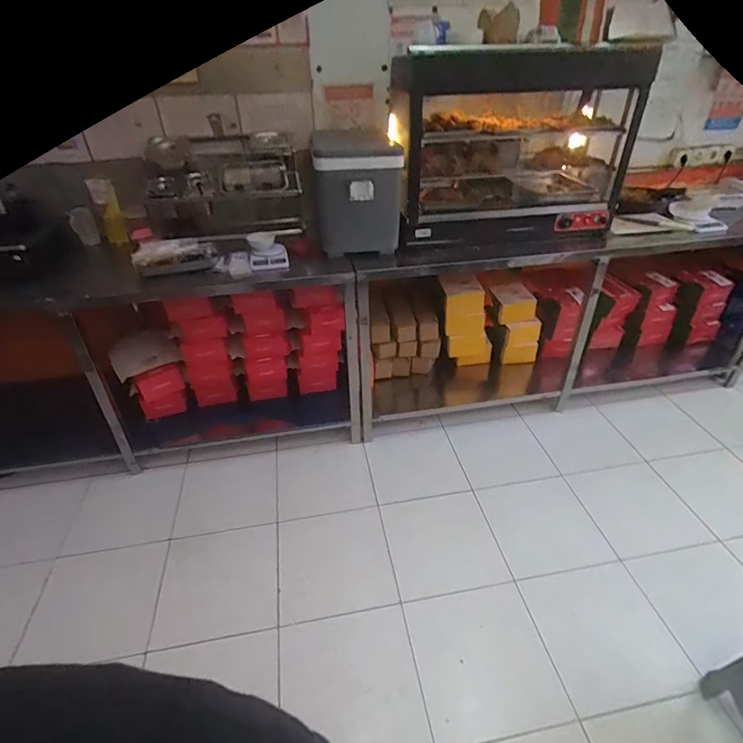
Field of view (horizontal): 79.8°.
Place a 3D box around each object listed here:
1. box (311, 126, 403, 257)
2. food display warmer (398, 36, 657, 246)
[{"bbox_3d":[-0.049,-0.656,1.642,0.297,0.347,0.515,-6,35,-5],"label":"box"},{"bbox_3d":[0.502,-0.834,1.650,0.833,0.594,0.396,-6,35,-5],"label":"food display warmer"}]

